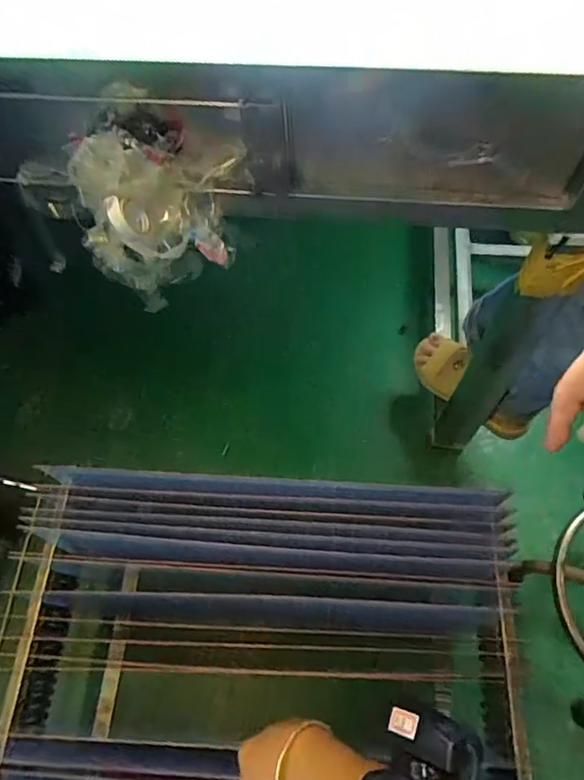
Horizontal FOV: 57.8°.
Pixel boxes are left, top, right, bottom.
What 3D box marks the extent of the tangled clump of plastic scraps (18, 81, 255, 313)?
[{"bbox_3d":[-0.121,-0.149,0.456,0.156,0.164,0.076,7,63,5],"label":"tangled clump of plastic scraps"}]

